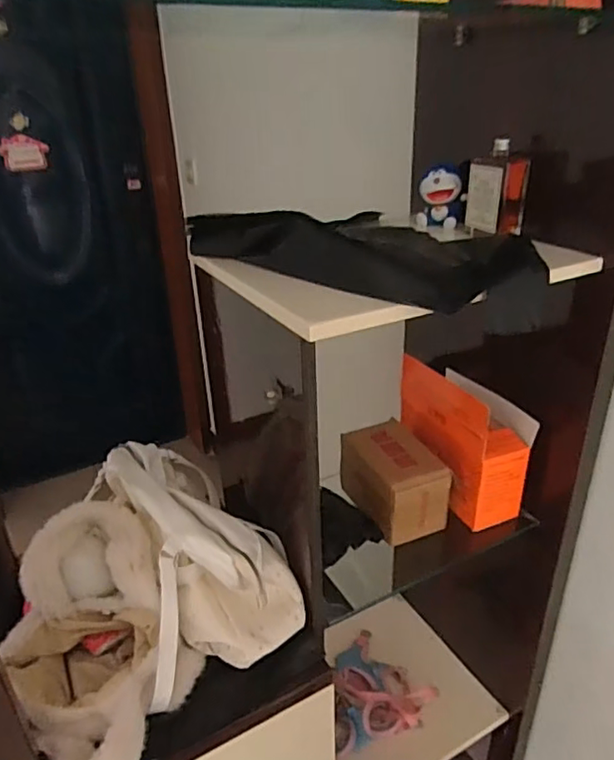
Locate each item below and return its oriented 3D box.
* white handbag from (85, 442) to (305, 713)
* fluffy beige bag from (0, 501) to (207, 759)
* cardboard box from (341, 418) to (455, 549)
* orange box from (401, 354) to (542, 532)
[{"bbox_3d":[-0.155,0.200,0.746,0.195,0.172,0.308,-17,31,-25],"label":"white handbag"},{"bbox_3d":[-0.240,0.286,0.647,0.189,0.154,0.233,-24,34,-35],"label":"fluffy beige bag"},{"bbox_3d":[0.137,0.153,0.893,0.116,0.103,0.165,-12,29,-17],"label":"cardboard box"},{"bbox_3d":[0.249,0.085,0.925,0.110,0.191,0.223,-13,29,-19],"label":"orange box"}]

